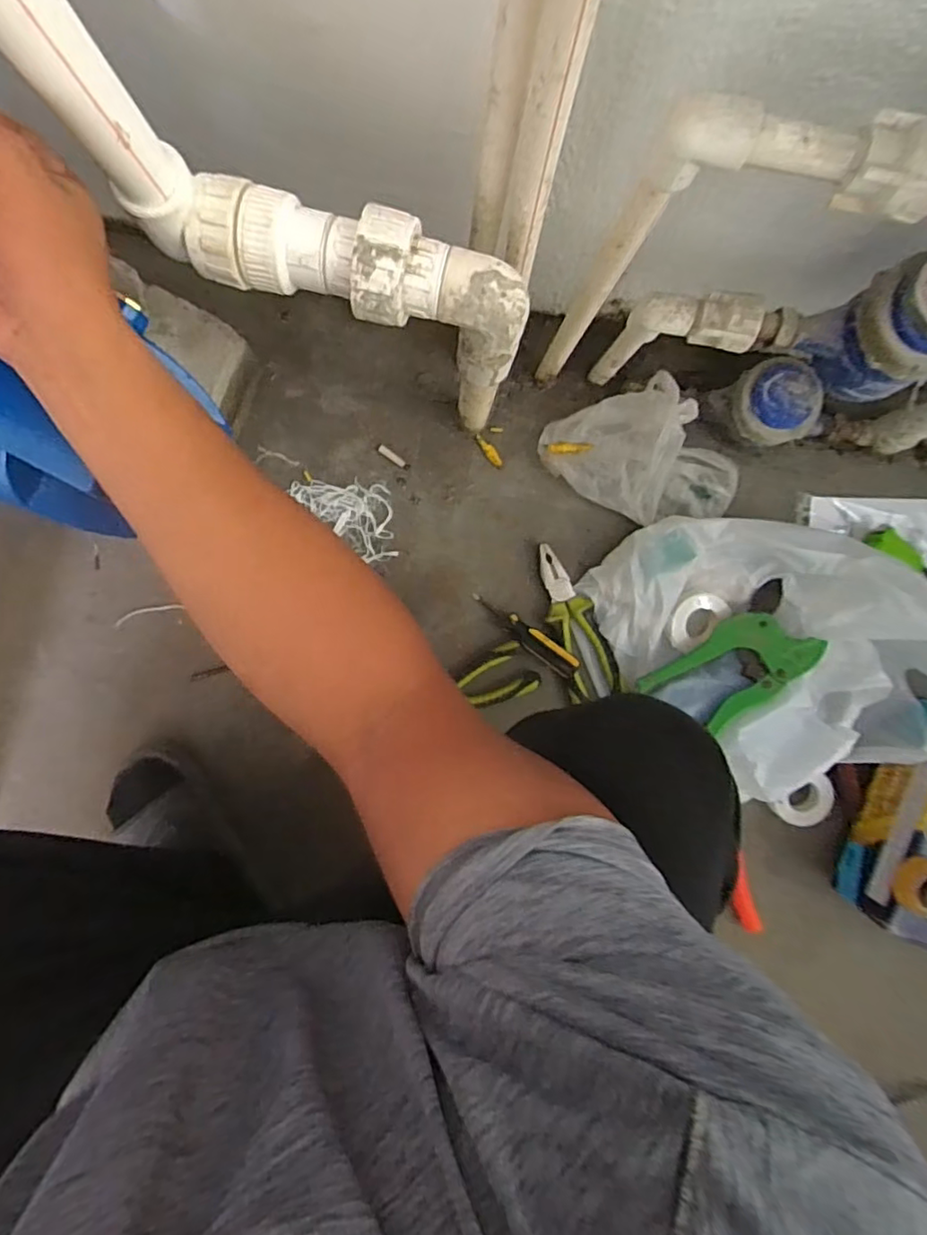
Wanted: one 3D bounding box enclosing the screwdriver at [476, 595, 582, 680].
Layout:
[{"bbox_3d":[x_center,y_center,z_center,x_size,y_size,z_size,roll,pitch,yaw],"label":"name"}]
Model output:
[{"bbox_3d":[0.067,0.020,0.653,0.135,0.025,0.026,35,93,-4],"label":"screwdriver"}]

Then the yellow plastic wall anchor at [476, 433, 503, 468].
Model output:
[{"bbox_3d":[0.029,-0.184,0.655,0.014,0.007,0.043,-31,94,2],"label":"yellow plastic wall anchor"}]

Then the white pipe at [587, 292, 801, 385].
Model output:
[{"bbox_3d":[0.205,-0.245,0.557,0.132,0.181,0.040,0,95,-2],"label":"white pipe"}]

